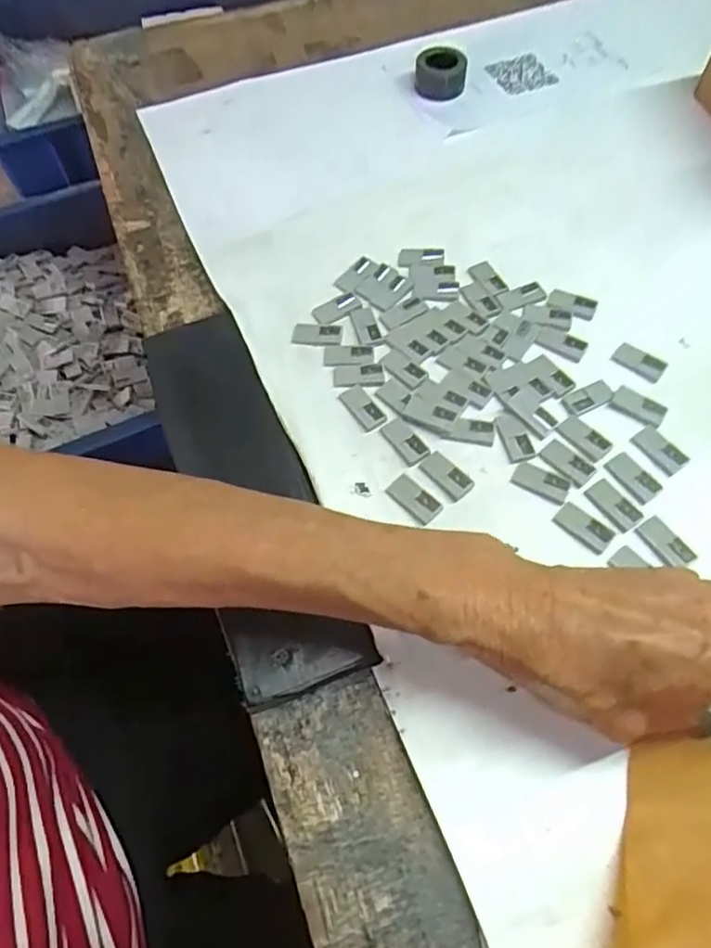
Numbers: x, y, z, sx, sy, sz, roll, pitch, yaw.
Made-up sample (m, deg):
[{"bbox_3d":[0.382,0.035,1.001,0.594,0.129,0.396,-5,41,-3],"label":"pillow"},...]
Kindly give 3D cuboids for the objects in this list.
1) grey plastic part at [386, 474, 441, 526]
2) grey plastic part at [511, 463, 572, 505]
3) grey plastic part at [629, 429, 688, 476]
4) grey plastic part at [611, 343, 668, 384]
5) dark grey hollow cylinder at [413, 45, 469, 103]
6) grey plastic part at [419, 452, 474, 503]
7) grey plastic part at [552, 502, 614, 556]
[{"bbox_3d":[0.029,0.013,0.313,0.015,0.004,0.028,-41,68,-16],"label":"grey plastic part"},{"bbox_3d":[0.095,0.004,0.316,0.028,0.004,0.014,24,66,14],"label":"grey plastic part"},{"bbox_3d":[0.159,-0.012,0.325,0.015,0.004,0.027,-36,67,-15],"label":"grey plastic part"},{"bbox_3d":[0.160,-0.063,0.351,0.028,0.004,0.017,34,69,18],"label":"grey plastic part"},{"bbox_3d":[0.064,-0.304,0.469,0.038,0.022,0.036,5,63,6],"label":"dark grey hollow cylinder"},{"bbox_3d":[0.046,0.001,0.318,0.015,0.004,0.028,-38,67,-15],"label":"grey plastic part"},{"bbox_3d":[0.112,0.026,0.304,0.028,0.004,0.013,40,71,20],"label":"grey plastic part"}]

